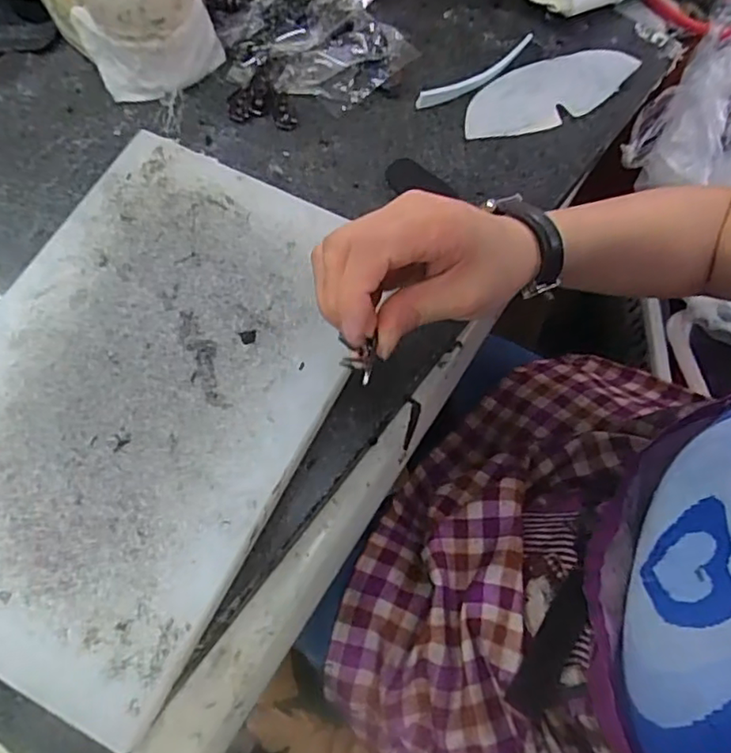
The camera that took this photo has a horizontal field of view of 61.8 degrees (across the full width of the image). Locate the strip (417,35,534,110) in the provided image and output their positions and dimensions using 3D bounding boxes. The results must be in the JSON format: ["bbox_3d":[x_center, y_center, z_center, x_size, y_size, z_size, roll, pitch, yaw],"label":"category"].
[{"bbox_3d":[0.084,-0.221,0.441,0.110,0.014,0.014,-36,73,-13],"label":"strip"}]

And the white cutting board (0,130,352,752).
[{"bbox_3d":[-0.125,0.006,0.335,0.191,0.024,0.290,25,69,13],"label":"white cutting board"}]

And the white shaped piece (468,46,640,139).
[{"bbox_3d":[0.132,-0.207,0.442,0.139,0.006,0.053,-24,69,-9],"label":"white shaped piece"}]

